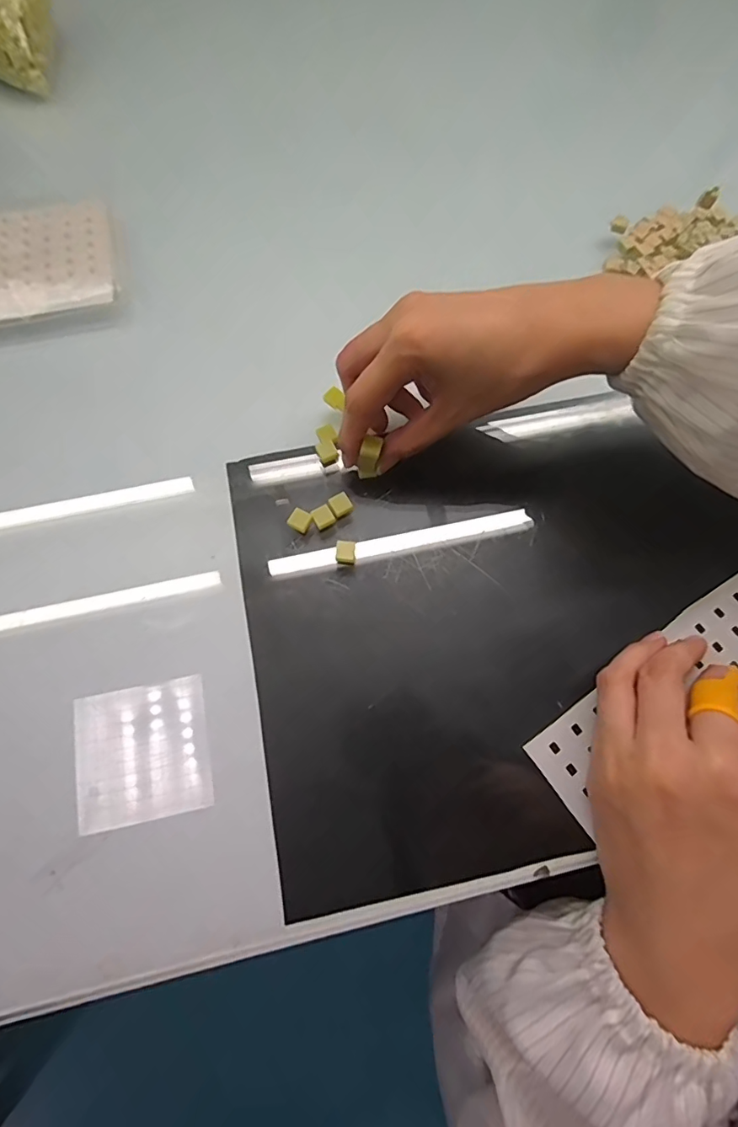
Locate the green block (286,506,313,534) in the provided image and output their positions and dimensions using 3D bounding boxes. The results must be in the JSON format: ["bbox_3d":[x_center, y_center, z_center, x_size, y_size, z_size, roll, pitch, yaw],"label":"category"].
[{"bbox_3d":[-0.038,-0.024,0.277,0.011,0.007,0.011,32,73,10],"label":"green block"}]

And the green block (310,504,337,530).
[{"bbox_3d":[-0.025,-0.026,0.277,0.011,0.004,0.011,-29,73,-10],"label":"green block"}]

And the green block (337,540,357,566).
[{"bbox_3d":[-0.012,-0.006,0.271,0.010,0.005,0.013,1,71,0],"label":"green block"}]

